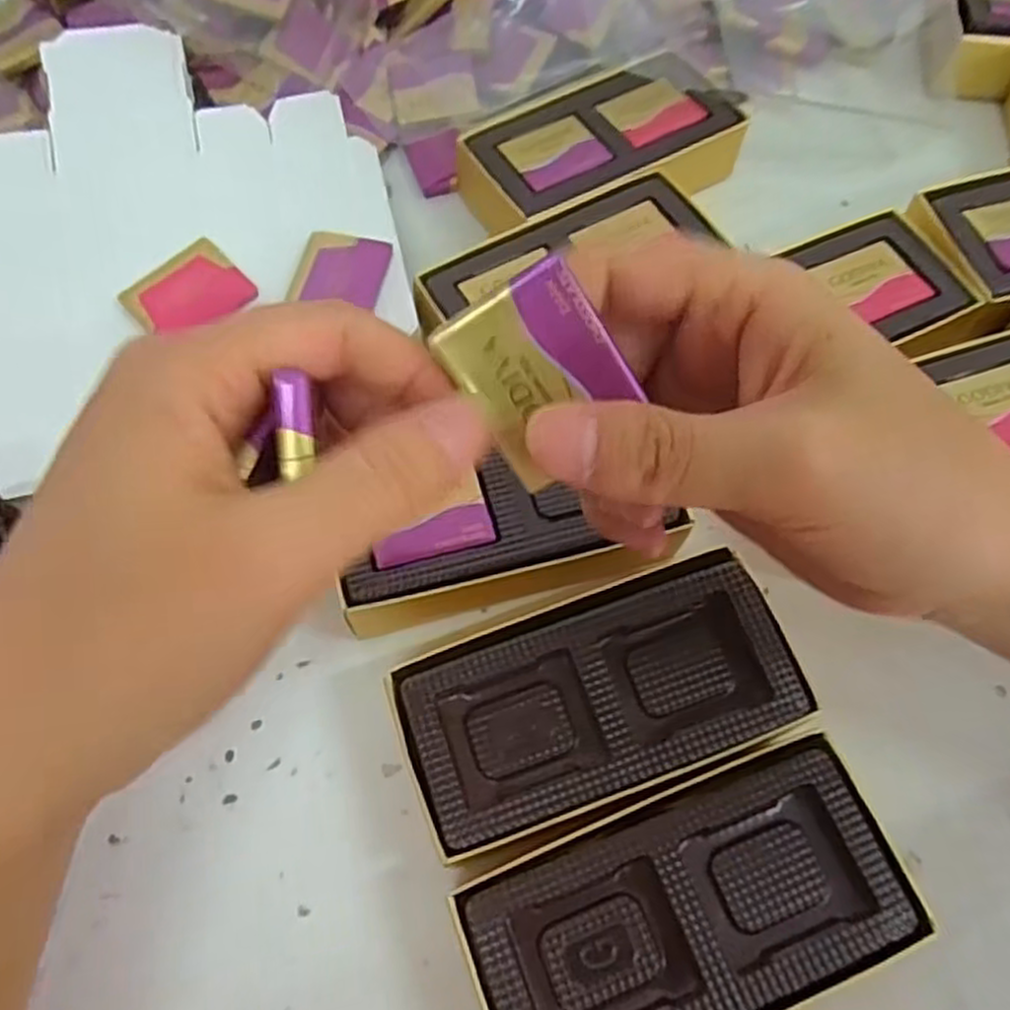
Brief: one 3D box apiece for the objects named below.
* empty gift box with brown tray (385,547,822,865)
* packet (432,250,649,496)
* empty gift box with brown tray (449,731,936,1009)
[{"bbox_3d":[0.027,0.059,0.235,0.110,0.035,0.055,-18,65,-9],"label":"empty gift box with brown tray"},{"bbox_3d":[0.007,-0.027,0.161,0.030,0.004,0.038,-34,104,5],"label":"packet"},{"bbox_3d":[0.048,0.110,0.213,0.112,0.031,0.054,-18,65,-9],"label":"empty gift box with brown tray"}]

